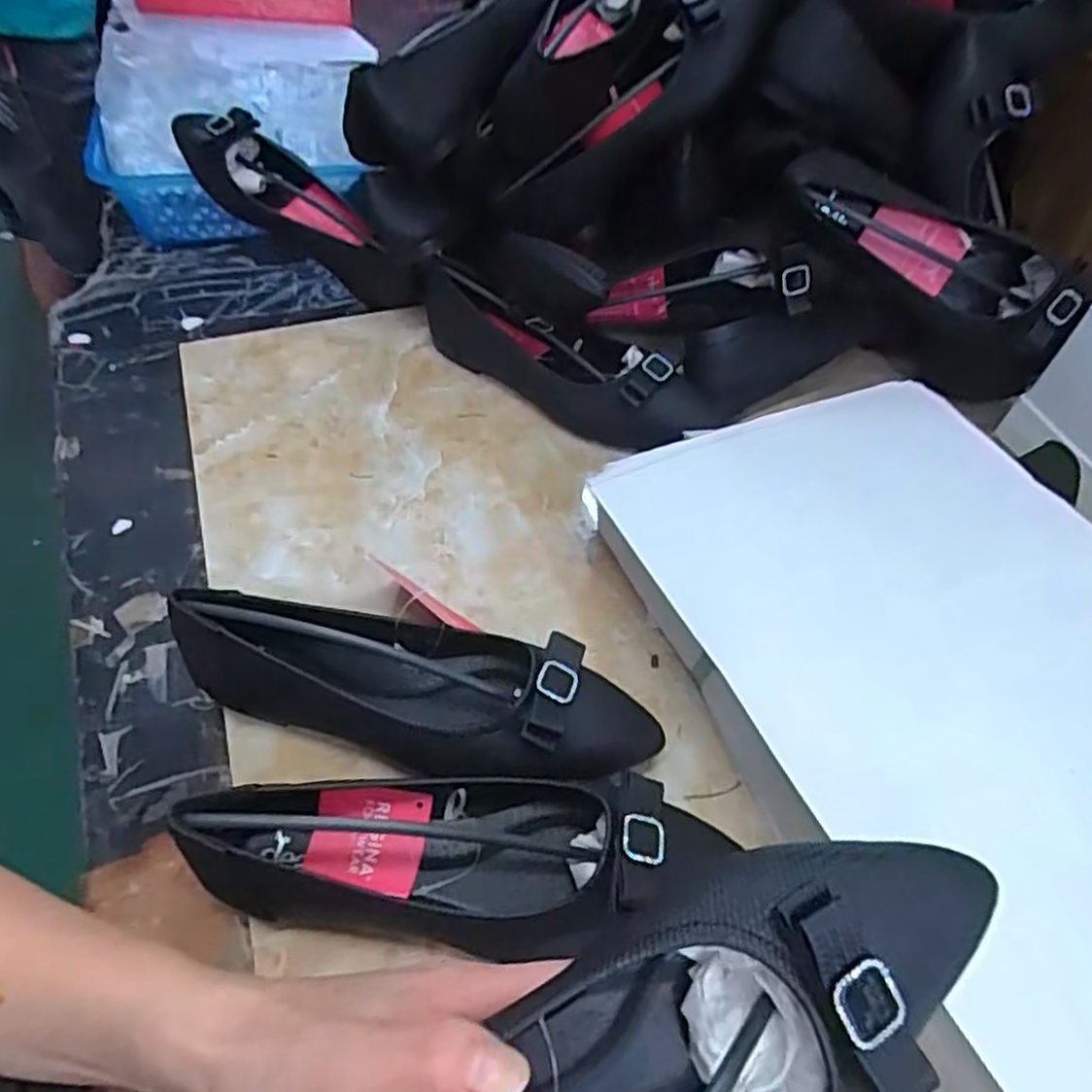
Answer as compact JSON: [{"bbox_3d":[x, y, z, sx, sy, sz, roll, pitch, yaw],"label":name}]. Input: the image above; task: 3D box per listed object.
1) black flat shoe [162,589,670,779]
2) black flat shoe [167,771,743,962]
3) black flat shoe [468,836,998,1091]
[{"bbox_3d":[-0.068,0.078,0.410,0.249,0.075,0.073,6,51,2],"label":"black flat shoe"},{"bbox_3d":[-0.039,0.146,0.356,0.227,0.077,0.071,0,52,-2],"label":"black flat shoe"},{"bbox_3d":[0.026,0.160,0.231,0.246,0.070,0.072,-26,56,-5],"label":"black flat shoe"}]

